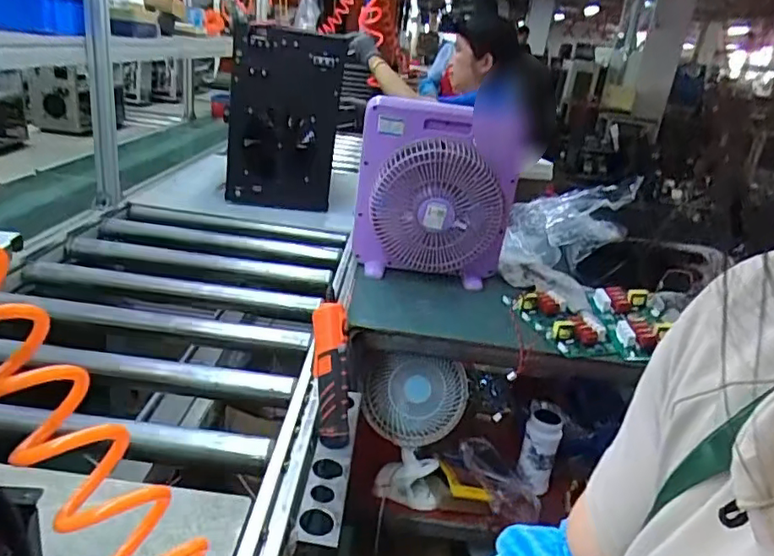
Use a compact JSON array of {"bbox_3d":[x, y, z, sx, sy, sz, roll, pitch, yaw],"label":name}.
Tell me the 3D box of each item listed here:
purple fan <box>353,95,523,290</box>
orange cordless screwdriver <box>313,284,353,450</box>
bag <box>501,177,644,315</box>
[{"bbox_3d":[0.099,-0.160,1.179,0.307,0.348,0.111,1,23,-16],"label":"purple fan"},{"bbox_3d":[-0.077,0.130,0.806,0.046,0.201,0.037,-2,-4,-14],"label":"orange cordless screwdriver"},{"bbox_3d":[0.389,-0.093,1.302,0.263,0.196,0.371,16,23,19],"label":"bag"}]

